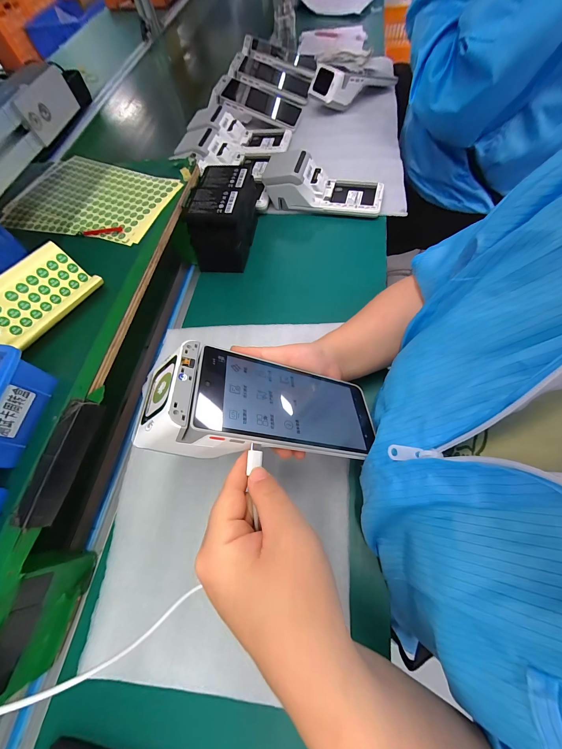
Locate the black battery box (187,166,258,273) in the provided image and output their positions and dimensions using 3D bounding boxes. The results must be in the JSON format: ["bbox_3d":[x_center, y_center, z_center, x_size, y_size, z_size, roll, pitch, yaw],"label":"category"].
[{"bbox_3d":[-0.085,-0.248,0.433,0.083,0.097,0.135,7,66,8],"label":"black battery box"}]

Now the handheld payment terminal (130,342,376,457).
[{"bbox_3d":[-0.008,0.029,0.242,0.197,0.046,0.087,9,60,-27],"label":"handheld payment terminal"}]

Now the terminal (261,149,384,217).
[{"bbox_3d":[0.069,-0.334,0.475,0.215,0.052,0.085,13,67,11],"label":"terminal"}]

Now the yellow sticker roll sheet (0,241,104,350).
[{"bbox_3d":[-0.253,-0.073,0.281,0.062,0.043,0.122,32,72,17],"label":"yellow sticker roll sheet"}]

